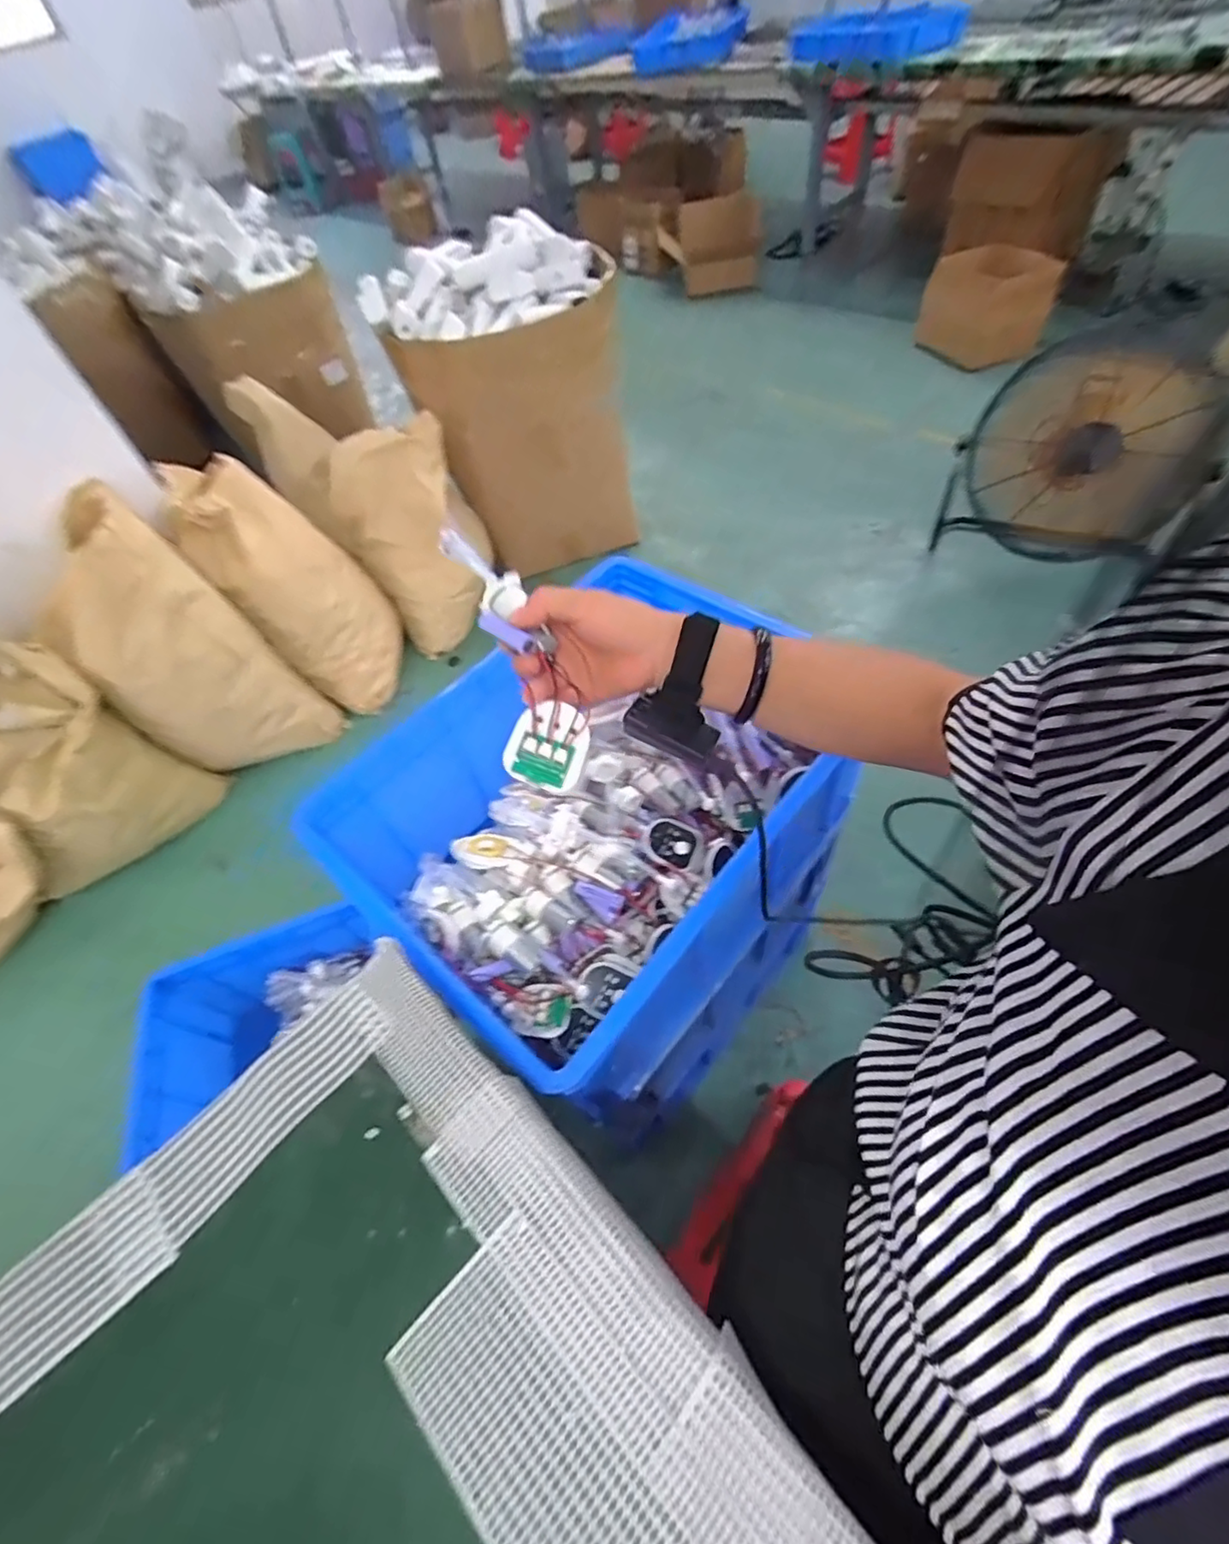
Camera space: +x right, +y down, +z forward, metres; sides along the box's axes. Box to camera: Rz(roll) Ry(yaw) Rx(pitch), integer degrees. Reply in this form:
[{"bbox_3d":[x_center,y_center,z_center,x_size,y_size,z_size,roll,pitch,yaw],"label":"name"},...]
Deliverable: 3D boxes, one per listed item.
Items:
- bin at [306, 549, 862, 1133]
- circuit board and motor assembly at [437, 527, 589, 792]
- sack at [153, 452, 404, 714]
[{"bbox_3d":[-0.011,0.037,0.741,0.404,0.257,0.502,30,65,26],"label":"bin"},{"bbox_3d":[-0.078,-0.098,0.446,0.055,0.040,0.246,-19,65,-9],"label":"circuit board and motor assembly"},{"bbox_3d":[-0.796,-0.477,1.564,0.244,0.630,0.341,-5,46,36],"label":"sack"}]

